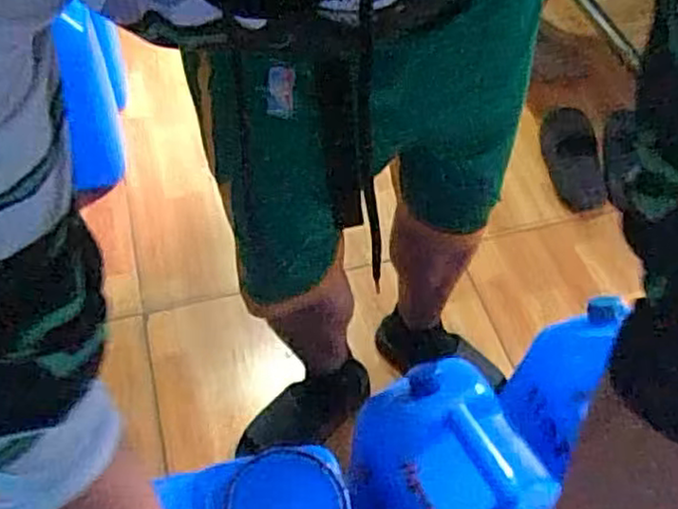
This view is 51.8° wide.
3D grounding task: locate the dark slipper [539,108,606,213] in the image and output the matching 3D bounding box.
[{"bbox_3d":[0.506,-0.205,1.503,0.120,0.046,0.261,1,53,-2],"label":"dark slipper"}]

